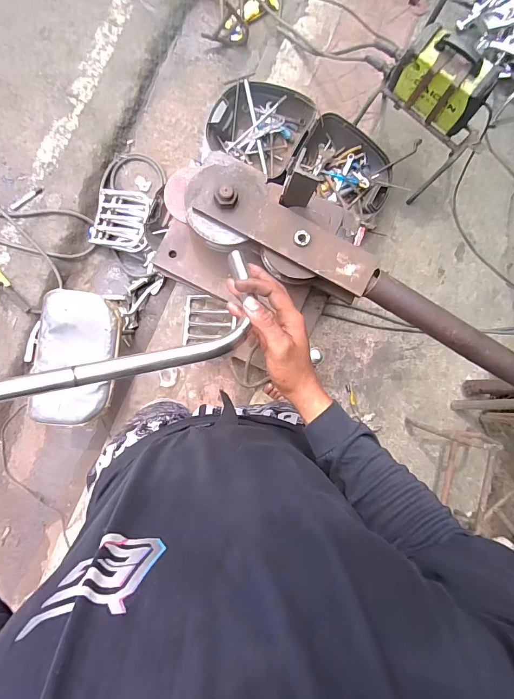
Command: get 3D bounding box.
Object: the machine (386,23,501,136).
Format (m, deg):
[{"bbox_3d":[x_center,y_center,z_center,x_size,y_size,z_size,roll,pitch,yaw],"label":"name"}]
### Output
[{"bbox_3d":[0.615,-0.890,1.234,0.316,0.215,0.124,42,84,-1],"label":"machine"}]

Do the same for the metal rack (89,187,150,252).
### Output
[{"bbox_3d":[-0.558,-0.545,1.580,0.249,0.075,0.254,14,85,-4],"label":"metal rack"}]

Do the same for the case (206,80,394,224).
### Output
[{"bbox_3d":[0.168,-0.779,1.493,0.762,0.126,0.409,16,85,-4],"label":"case"}]

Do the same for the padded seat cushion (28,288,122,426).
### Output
[{"bbox_3d":[-0.645,0.032,1.325,0.282,0.071,0.466,8,86,-4],"label":"padded seat cushion"}]

